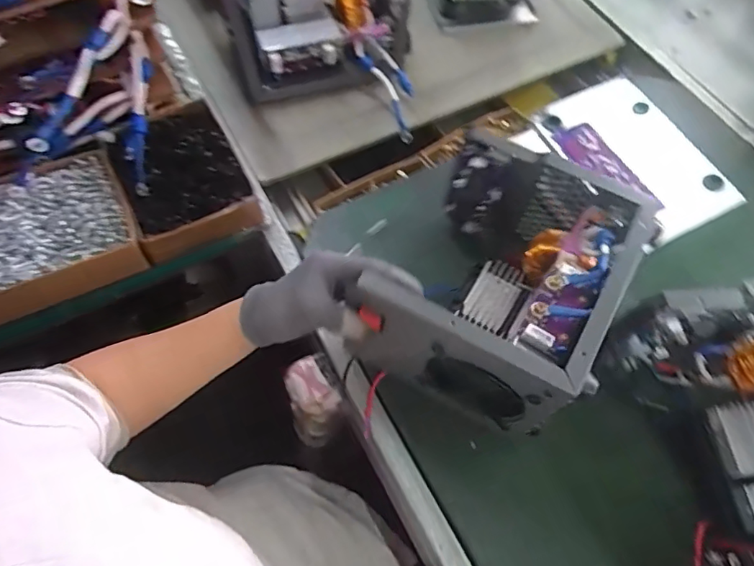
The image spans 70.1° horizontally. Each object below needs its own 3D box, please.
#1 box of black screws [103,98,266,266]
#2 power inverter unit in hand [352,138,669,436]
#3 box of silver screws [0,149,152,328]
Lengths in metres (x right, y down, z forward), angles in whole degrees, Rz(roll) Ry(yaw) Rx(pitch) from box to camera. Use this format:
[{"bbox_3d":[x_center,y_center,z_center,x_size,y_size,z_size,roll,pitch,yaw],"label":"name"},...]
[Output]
[{"bbox_3d":[-0.222,-0.123,0.611,0.131,0.043,0.175,-24,65,-16],"label":"box of black screws"},{"bbox_3d":[0.113,0.001,0.503,0.187,0.151,0.220,26,63,11],"label":"power inverter unit in hand"},{"bbox_3d":[-0.370,-0.040,0.565,0.215,0.049,0.153,-25,65,-16],"label":"box of silver screws"}]

